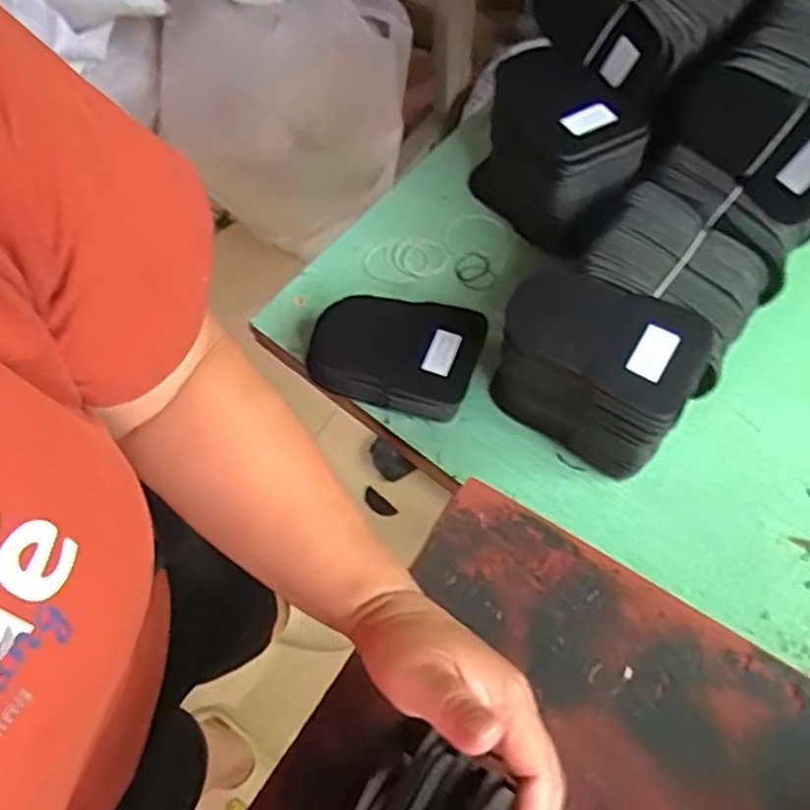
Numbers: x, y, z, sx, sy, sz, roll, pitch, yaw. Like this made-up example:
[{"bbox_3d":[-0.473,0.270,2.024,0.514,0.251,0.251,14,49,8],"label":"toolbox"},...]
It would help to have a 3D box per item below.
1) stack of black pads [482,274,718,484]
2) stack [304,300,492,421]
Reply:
[{"bbox_3d":[0.144,-0.026,0.551,0.141,0.123,0.093,33,70,17],"label":"stack of black pads"},{"bbox_3d":[-0.008,-0.045,0.608,0.137,0.045,0.091,18,66,11],"label":"stack"}]

